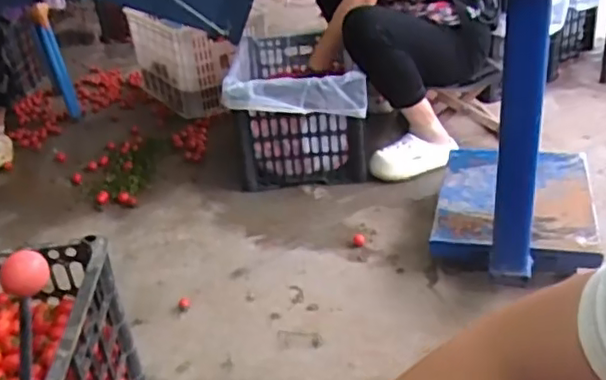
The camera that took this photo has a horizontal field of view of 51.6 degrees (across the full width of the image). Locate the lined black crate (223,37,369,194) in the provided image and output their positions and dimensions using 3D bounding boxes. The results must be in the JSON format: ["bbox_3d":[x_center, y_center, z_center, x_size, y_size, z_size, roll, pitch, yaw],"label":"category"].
[{"bbox_3d":[-0.020,-0.241,1.729,0.322,0.283,0.470,-6,28,0],"label":"lined black crate"}]

